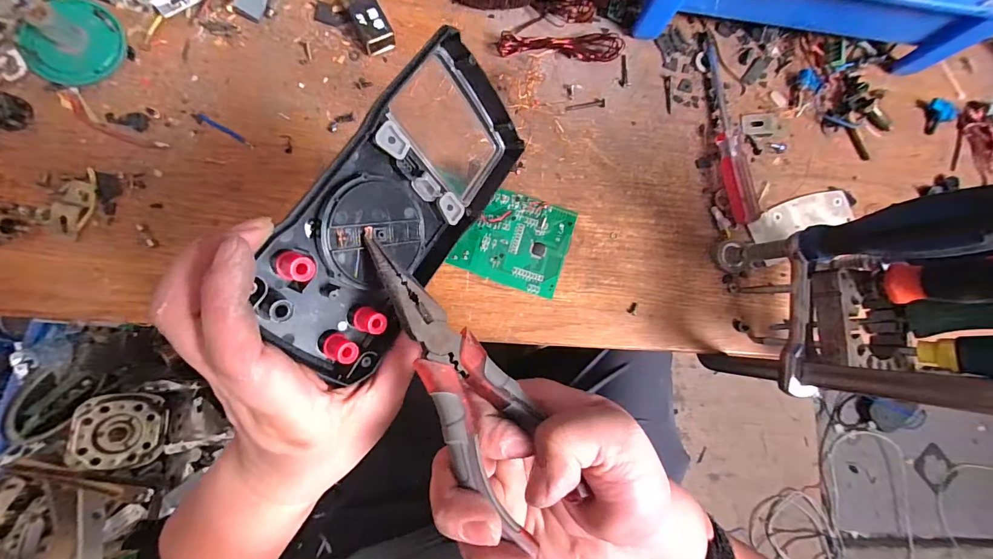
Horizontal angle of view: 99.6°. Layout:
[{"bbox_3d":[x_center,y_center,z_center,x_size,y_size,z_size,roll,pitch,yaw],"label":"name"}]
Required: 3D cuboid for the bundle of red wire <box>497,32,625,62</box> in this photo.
[{"bbox_3d":[0.055,-0.199,0.356,0.105,0.012,0.019,0,86,-6],"label":"bundle of red wire"}]

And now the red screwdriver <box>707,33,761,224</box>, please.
[{"bbox_3d":[0.202,-0.133,0.363,0.022,0.019,0.171,-5,87,-7],"label":"red screwdriver"}]

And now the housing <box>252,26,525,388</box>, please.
[{"bbox_3d":[-0.044,-0.038,0.217,0.081,0.025,0.181,45,67,-40],"label":"housing"}]

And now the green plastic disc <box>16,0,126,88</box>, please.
[{"bbox_3d":[-0.318,-0.180,0.306,0.064,0.031,0.068,39,82,-1],"label":"green plastic disc"}]

